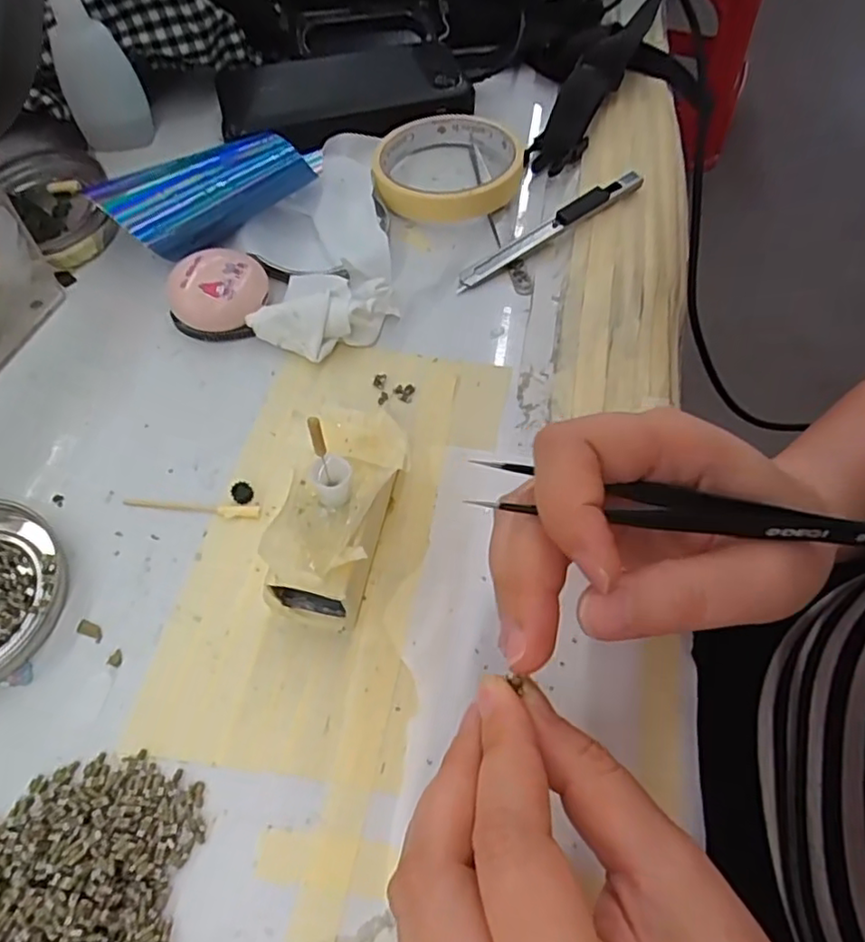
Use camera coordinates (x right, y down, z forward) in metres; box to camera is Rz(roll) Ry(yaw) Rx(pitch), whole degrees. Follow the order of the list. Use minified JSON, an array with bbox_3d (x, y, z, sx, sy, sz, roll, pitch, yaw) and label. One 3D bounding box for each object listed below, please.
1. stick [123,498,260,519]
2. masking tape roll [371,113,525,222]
[{"bbox_3d":[-0.103,0.015,0.268,0.059,0.004,0.006,6,60,2],"label":"stick"},{"bbox_3d":[0.010,-0.183,0.371,0.085,0.020,0.084,1,60,-2],"label":"masking tape roll"}]

